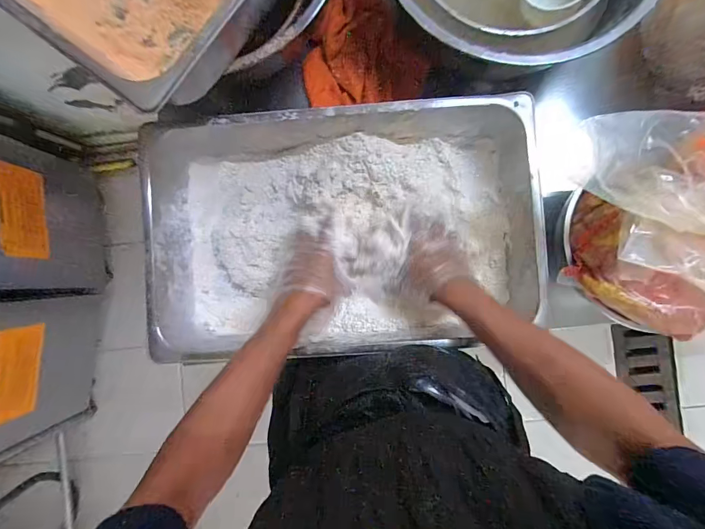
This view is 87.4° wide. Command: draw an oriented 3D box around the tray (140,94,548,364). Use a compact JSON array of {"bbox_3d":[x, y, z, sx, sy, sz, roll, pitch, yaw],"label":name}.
[{"bbox_3d":[-0.013,-0.048,0.529,0.511,0.098,0.312,-4,89,2],"label":"tray"}]

